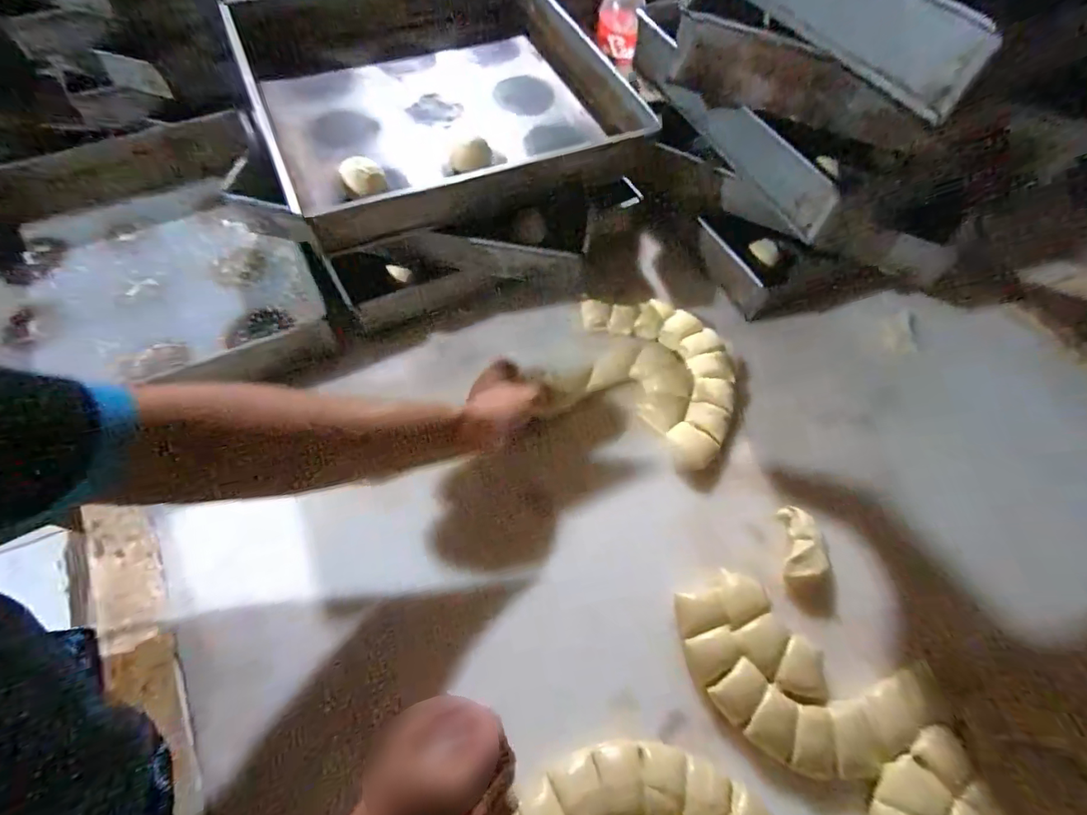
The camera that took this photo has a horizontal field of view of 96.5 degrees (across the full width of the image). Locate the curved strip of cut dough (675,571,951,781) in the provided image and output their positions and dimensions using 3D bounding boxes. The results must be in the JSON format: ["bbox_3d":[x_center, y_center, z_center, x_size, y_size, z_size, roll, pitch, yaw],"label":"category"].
[{"bbox_3d":[0.231,0.252,0.445,0.226,0.016,0.125,26,62,12],"label":"curved strip of cut dough"}]

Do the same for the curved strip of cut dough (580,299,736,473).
[{"bbox_3d":[0.142,-0.054,0.605,0.230,0.023,0.162,39,65,19],"label":"curved strip of cut dough"}]

